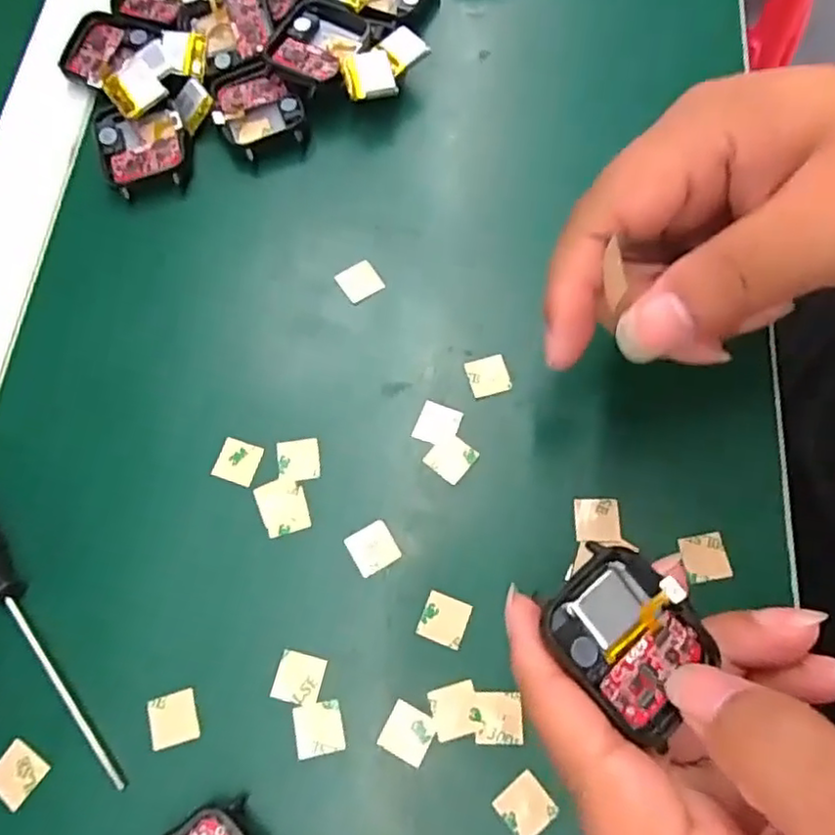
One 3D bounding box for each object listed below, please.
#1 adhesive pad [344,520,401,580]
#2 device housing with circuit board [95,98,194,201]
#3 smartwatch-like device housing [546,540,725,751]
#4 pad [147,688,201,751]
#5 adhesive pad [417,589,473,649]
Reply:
[{"bbox_3d":[-0.016,0.045,0.231,0.016,0.004,0.016,-31,74,-10],"label":"adhesive pad"},{"bbox_3d":[-0.119,-0.119,0.285,0.038,0.010,0.042,-15,71,-5],"label":"device housing with circuit board"},{"bbox_3d":[0.056,0.057,0.175,0.040,0.012,0.040,37,75,12],"label":"smartwatch-like device housing"},{"bbox_3d":[-0.080,0.098,0.216,0.016,0.004,0.016,-17,72,-6],"label":"pad"},{"bbox_3d":[0.009,0.068,0.223,0.015,0.004,0.015,20,72,7],"label":"adhesive pad"}]

